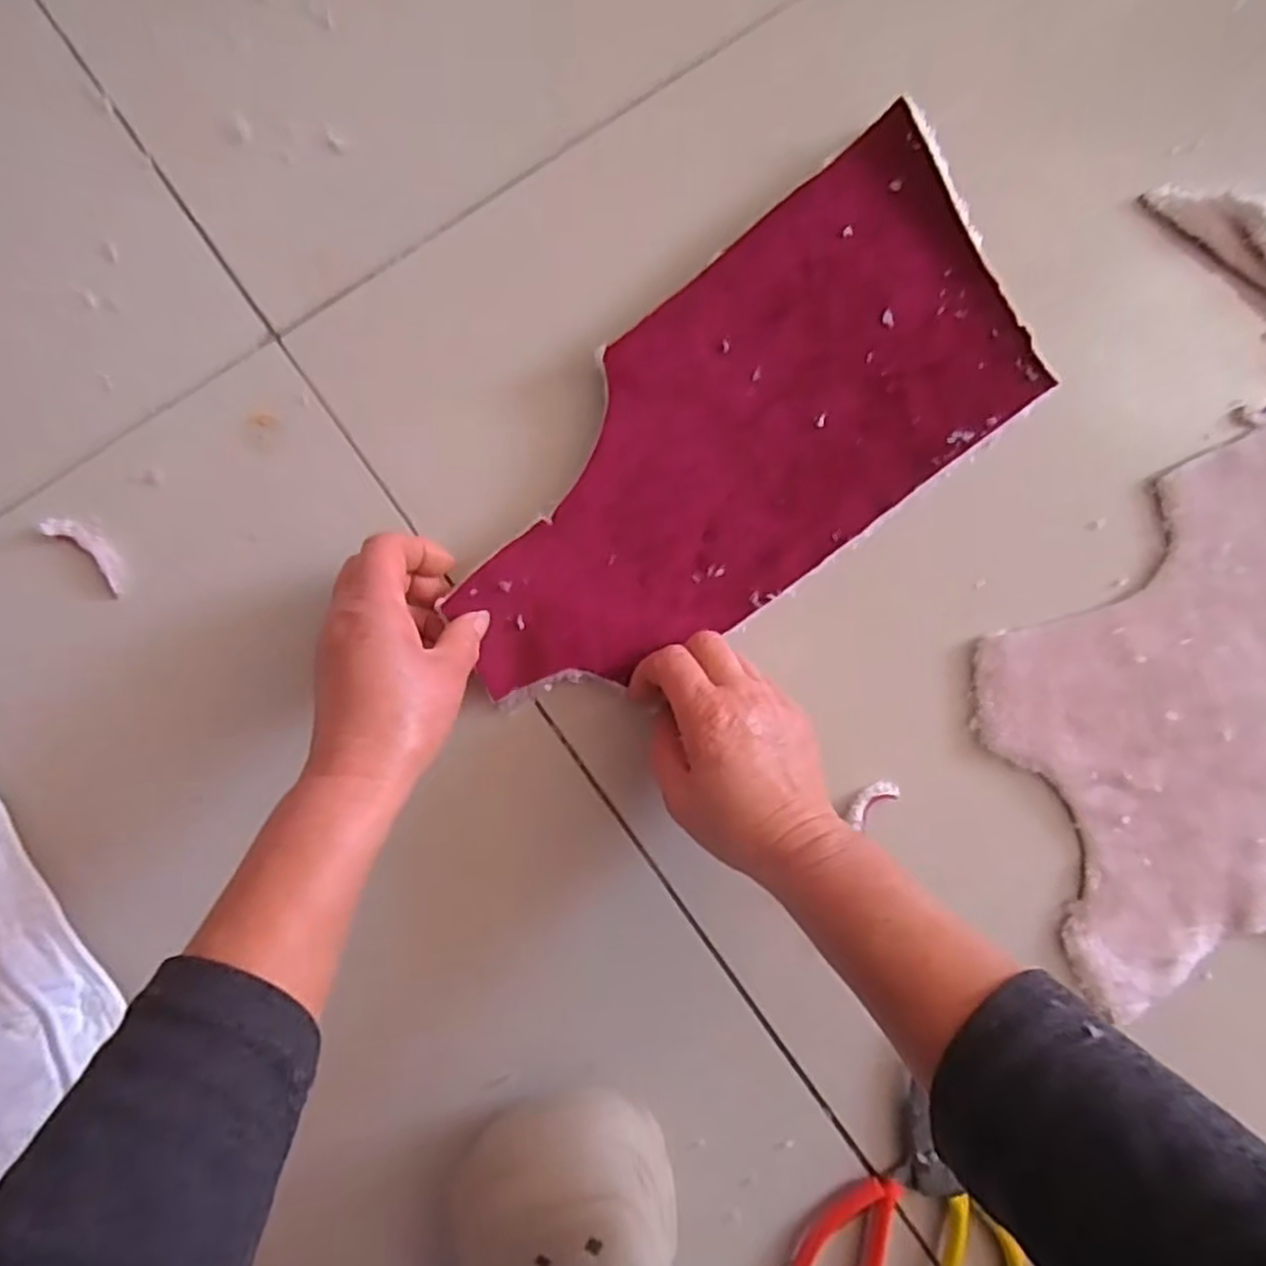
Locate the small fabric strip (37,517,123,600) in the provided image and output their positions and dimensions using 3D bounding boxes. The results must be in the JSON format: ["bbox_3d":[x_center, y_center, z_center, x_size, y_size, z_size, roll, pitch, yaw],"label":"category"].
[{"bbox_3d":[-0.271,-0.041,0.373,0.016,0.005,0.047,-44,96,0],"label":"small fabric strip"}]

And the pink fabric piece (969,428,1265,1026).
[{"bbox_3d":[0.379,0.047,0.436,0.332,0.014,0.317,-23,96,-2],"label":"pink fabric piece"}]

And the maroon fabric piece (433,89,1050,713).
[{"bbox_3d":[0.051,-0.100,0.391,0.328,0.009,0.159,-37,96,-2],"label":"maroon fabric piece"}]

